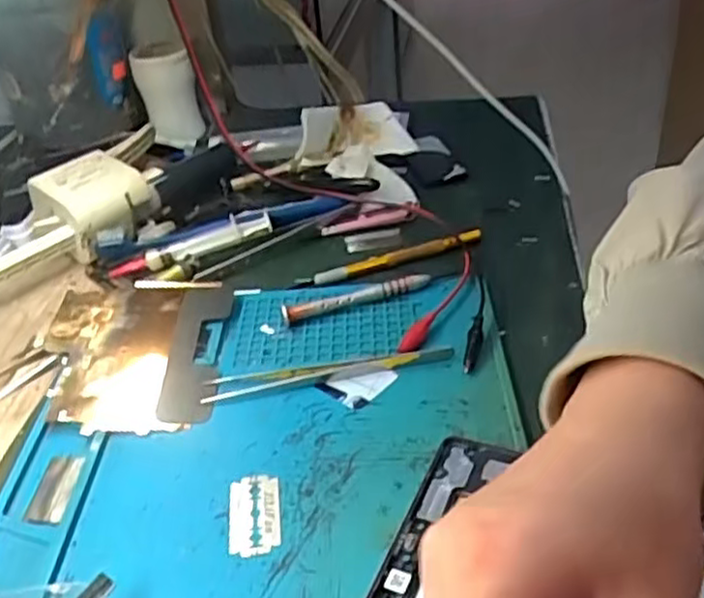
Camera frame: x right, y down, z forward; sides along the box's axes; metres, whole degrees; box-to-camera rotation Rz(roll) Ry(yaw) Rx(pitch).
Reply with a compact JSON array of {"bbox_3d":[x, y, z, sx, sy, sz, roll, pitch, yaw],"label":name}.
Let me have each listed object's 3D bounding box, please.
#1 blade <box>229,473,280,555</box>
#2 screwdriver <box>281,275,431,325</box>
[{"bbox_3d":[-0.043,0.095,0.321,0.023,0.004,0.041,-6,36,-2],"label":"blade"},{"bbox_3d":[0.002,-0.002,0.441,0.092,0.011,0.014,-12,36,-10],"label":"screwdriver"}]

